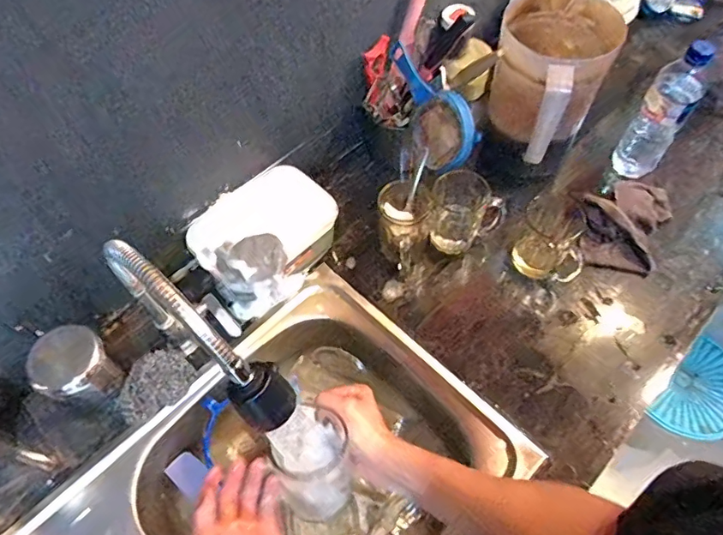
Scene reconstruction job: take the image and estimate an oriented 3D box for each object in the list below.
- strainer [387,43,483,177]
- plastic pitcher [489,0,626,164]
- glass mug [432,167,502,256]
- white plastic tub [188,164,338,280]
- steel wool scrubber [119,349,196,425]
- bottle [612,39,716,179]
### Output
[{"bbox_3d":[0.093,-0.243,0.728,0.061,0.070,0.220,-18,60,-9],"label":"strainer"},{"bbox_3d":[0.266,-0.272,0.712,0.138,0.131,0.196,21,62,14],"label":"plastic pitcher"},{"bbox_3d":[0.153,-0.078,0.739,0.098,0.122,0.067,15,61,11],"label":"glass mug"},{"bbox_3d":[-0.143,-0.049,0.748,0.197,0.090,0.137,-40,66,-20],"label":"white plastic tub"},{"bbox_3d":[-0.267,0.152,0.649,0.062,0.050,0.098,29,64,18],"label":"steel wool scrubber"},{"bbox_3d":[0.455,-0.232,0.759,0.066,0.223,0.062,29,64,18],"label":"bottle"}]

